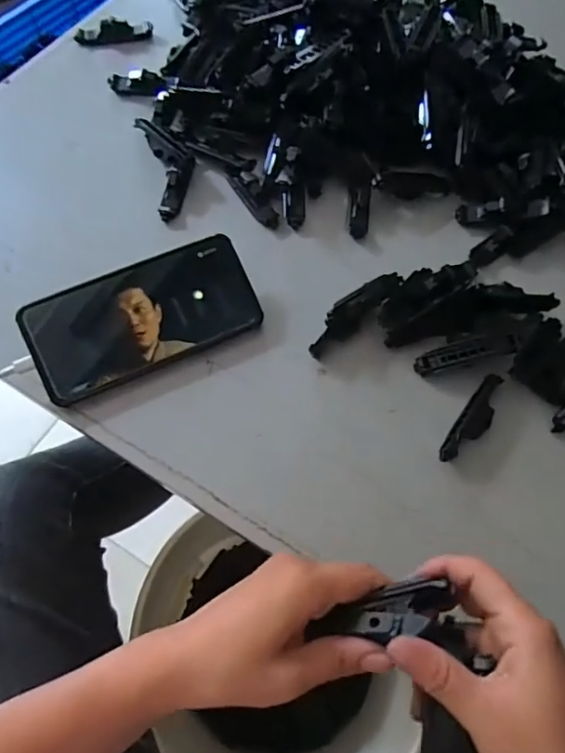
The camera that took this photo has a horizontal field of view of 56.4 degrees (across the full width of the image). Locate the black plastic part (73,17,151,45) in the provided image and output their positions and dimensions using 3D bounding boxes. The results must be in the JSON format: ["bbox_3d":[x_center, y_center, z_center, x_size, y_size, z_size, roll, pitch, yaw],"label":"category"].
[{"bbox_3d":[-0.176,-0.361,0.549,0.079,0.011,0.019,-11,67,-7],"label":"black plastic part"}]

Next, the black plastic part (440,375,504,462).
[{"bbox_3d":[0.142,0.032,0.386,0.020,0.013,0.079,35,70,13],"label":"black plastic part"}]

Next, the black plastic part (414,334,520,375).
[{"bbox_3d":[0.141,-0.019,0.404,0.078,0.007,0.016,-15,67,6],"label":"black plastic part"}]

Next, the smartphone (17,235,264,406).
[{"bbox_3d":[-0.103,-0.045,0.399,0.167,0.008,0.077,-25,96,-14],"label":"smartphone"}]

